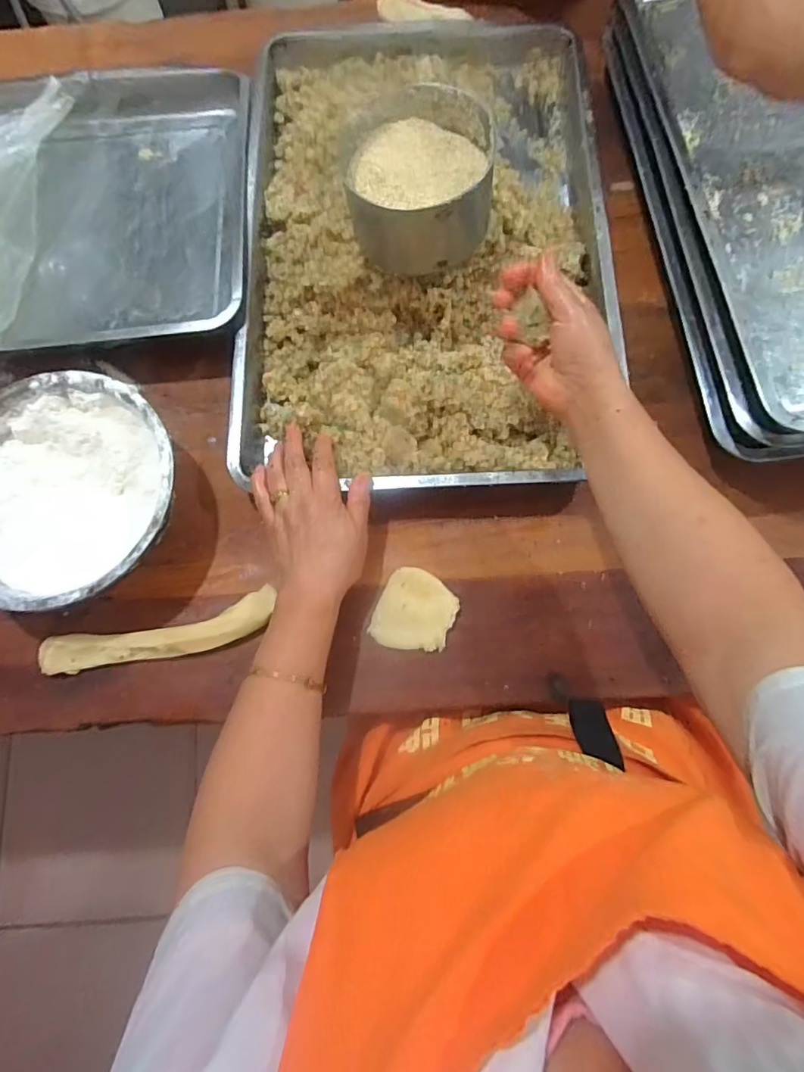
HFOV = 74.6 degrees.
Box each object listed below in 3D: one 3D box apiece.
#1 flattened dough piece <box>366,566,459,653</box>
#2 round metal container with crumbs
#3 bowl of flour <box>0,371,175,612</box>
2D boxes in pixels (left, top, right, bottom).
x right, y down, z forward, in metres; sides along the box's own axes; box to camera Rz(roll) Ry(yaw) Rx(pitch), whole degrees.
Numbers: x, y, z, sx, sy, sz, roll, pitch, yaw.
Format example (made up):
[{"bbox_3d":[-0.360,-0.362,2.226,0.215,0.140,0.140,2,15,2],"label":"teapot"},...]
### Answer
[{"bbox_3d":[0.013,0.075,0.515,0.073,0.011,0.076,23,77,7],"label":"flattened dough piece"},{"bbox_3d":[0.017,-0.328,0.494,0.131,0.079,0.137,0,75,2],"label":"round metal container with crumbs"},{"bbox_3d":[-0.320,-0.037,0.520,0.218,0.079,0.216,0,75,2],"label":"bowl of flour"}]

